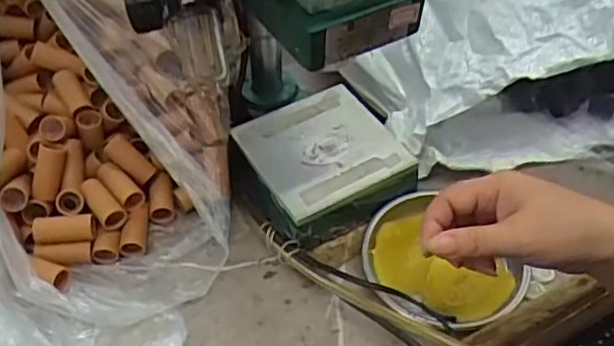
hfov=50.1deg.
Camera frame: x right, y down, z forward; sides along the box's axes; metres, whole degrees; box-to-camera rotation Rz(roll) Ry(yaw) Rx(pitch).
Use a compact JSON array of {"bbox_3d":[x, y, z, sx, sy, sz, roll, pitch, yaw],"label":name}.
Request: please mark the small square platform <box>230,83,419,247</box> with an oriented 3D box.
[{"bbox_3d":[0.016,-0.016,0.566,0.120,0.035,0.121,-21,52,-18],"label":"small square platform"}]

